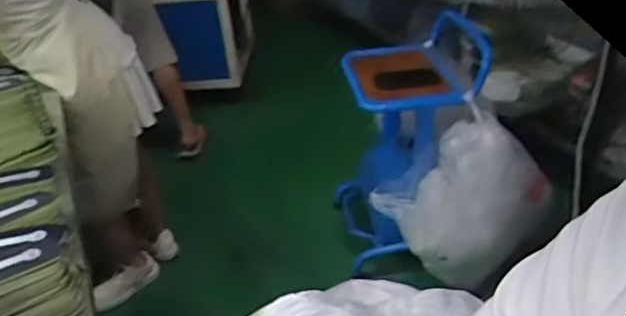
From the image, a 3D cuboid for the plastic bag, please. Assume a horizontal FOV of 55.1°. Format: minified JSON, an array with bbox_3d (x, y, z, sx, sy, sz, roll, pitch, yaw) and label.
[{"bbox_3d":[0.365,0.113,1.500,0.395,0.329,0.266,-24,36,-27],"label":"plastic bag"}]

